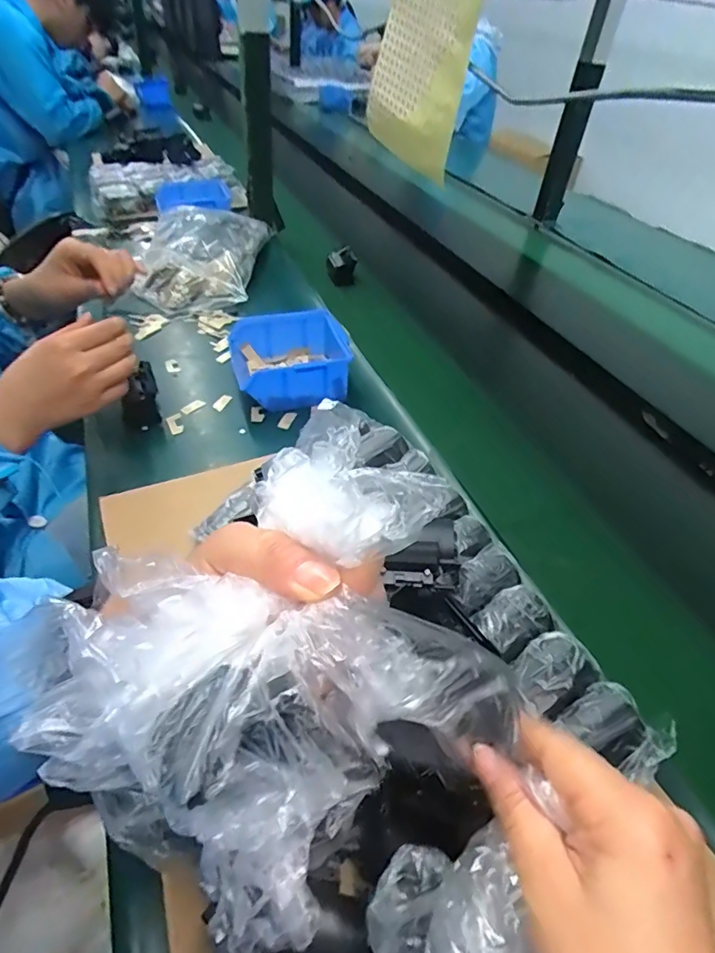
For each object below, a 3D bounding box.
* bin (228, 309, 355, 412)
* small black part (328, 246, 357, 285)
[{"bbox_3d":[-0.083,-0.141,0.641,0.136,0.069,0.122,-6,45,-14],"label":"bin"},{"bbox_3d":[-0.027,-0.365,0.903,0.048,0.055,0.035,3,43,-5],"label":"small black part"}]

